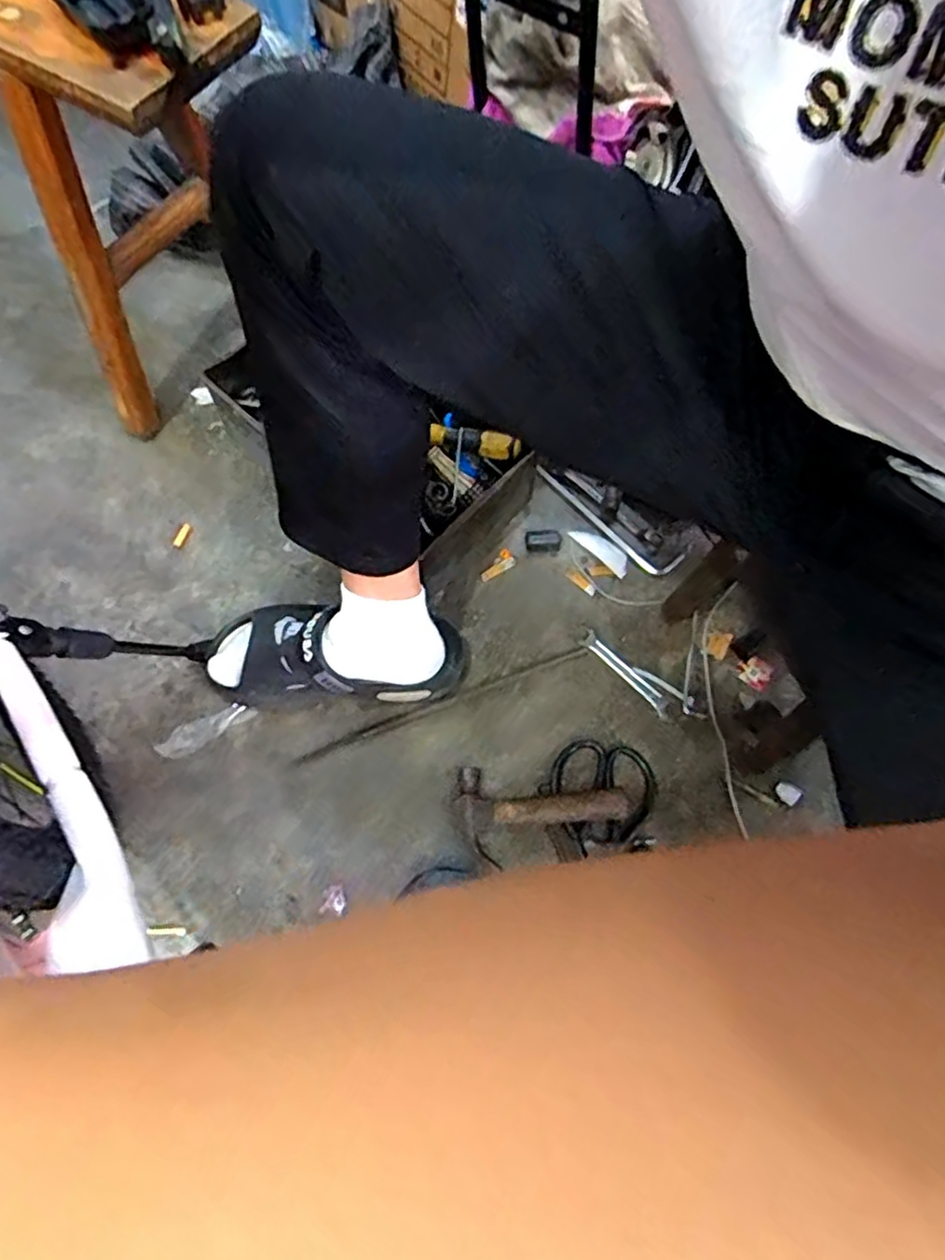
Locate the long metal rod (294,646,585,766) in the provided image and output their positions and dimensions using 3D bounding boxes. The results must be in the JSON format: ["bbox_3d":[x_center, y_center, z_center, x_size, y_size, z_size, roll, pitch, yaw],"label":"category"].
[{"bbox_3d":[-0.031,0.083,0.745,0.343,0.012,0.014,-20,70,-9],"label":"long metal rod"}]

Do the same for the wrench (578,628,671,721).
[{"bbox_3d":[0.176,0.048,0.763,0.023,0.010,0.129,-41,74,-16],"label":"wrench"}]

